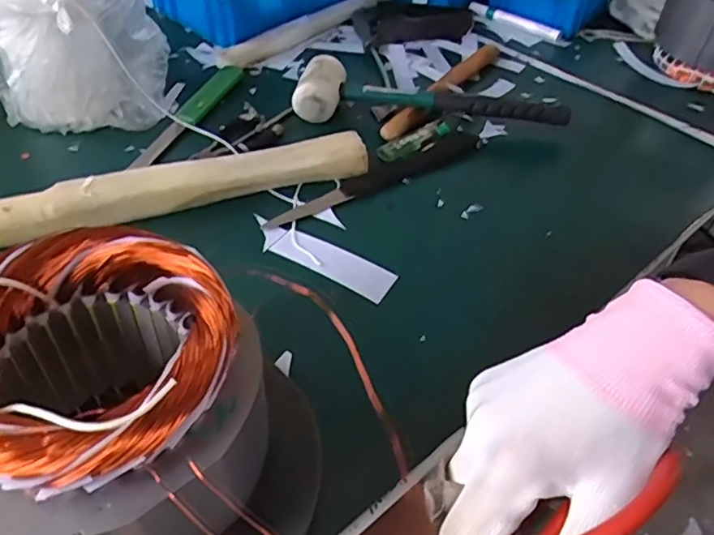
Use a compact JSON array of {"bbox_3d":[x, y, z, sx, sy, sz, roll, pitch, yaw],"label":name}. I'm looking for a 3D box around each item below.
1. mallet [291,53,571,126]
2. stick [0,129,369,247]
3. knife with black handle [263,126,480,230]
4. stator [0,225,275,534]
[{"bbox_3d":[0.079,-0.183,0.637,0.287,0.051,0.069,7,45,5],"label":"mallet"},{"bbox_3d":[-0.153,-0.076,0.527,0.332,0.032,0.047,-13,47,-15],"label":"stick"},{"bbox_3d":[0.022,-0.091,0.566,0.243,0.011,0.037,-26,52,-26],"label":"knife with black handle"},{"bbox_3d":[-0.119,0.058,0.281,0.124,0.105,0.130,-28,54,-26],"label":"stator"}]

